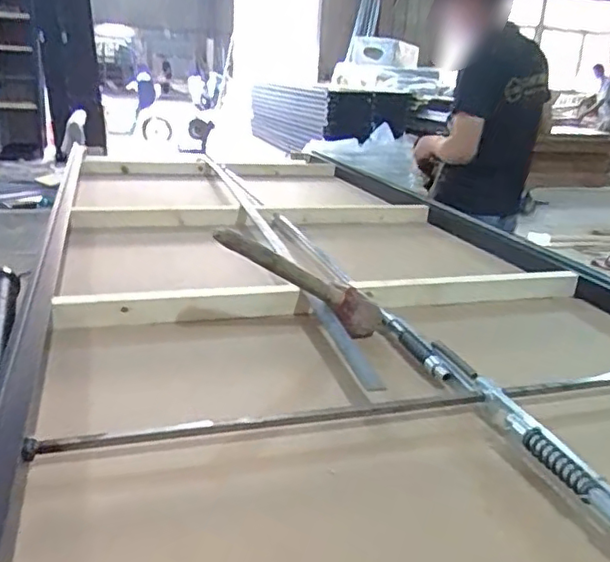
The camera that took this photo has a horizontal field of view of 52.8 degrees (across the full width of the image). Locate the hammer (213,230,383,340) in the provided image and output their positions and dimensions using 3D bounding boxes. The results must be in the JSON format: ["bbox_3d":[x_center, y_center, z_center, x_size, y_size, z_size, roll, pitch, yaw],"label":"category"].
[{"bbox_3d":[-0.011,-0.003,0.868,0.267,0.052,0.065,31,6,-25],"label":"hammer"}]

